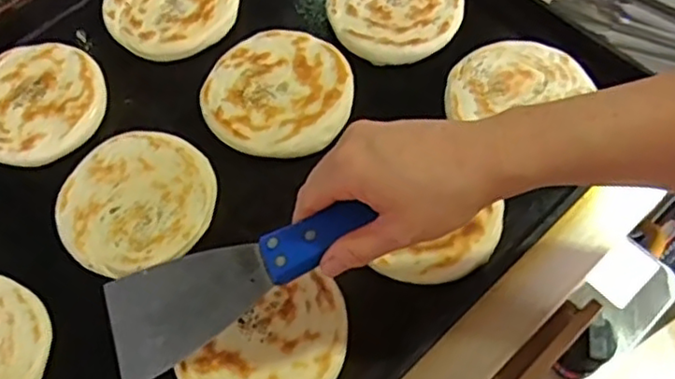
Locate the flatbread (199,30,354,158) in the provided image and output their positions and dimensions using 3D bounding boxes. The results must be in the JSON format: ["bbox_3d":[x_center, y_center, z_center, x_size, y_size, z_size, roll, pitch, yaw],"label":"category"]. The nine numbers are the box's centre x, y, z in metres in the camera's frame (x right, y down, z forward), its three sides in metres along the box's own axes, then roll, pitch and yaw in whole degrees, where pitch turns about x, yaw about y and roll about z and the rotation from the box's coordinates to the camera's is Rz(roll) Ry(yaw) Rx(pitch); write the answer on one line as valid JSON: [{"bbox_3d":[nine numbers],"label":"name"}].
[{"bbox_3d":[-0.052,-0.087,0.579,0.126,0.013,0.121,-1,62,3],"label":"flatbread"}]

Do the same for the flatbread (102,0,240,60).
[{"bbox_3d":[-0.160,-0.180,0.632,0.121,0.019,0.121,-1,62,3],"label":"flatbread"}]

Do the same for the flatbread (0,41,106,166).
[{"bbox_3d":[-0.272,-0.080,0.588,0.124,0.010,0.121,-1,62,3],"label":"flatbread"}]

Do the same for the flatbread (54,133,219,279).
[{"bbox_3d":[-0.163,0.011,0.539,0.120,0.018,0.122,-1,62,3],"label":"flatbread"}]

